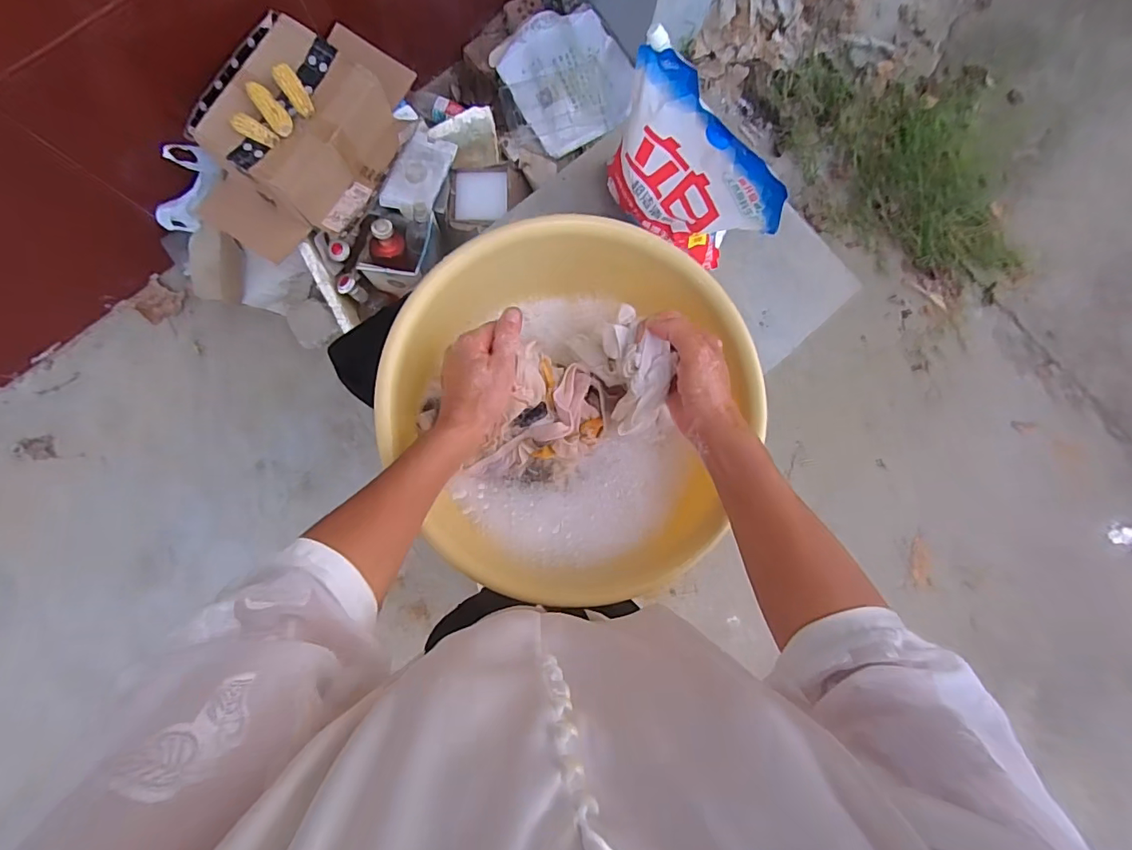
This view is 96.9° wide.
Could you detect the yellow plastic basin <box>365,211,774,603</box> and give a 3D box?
[{"bbox_3d":[0.005,-0.032,0.552,0.370,0.117,0.371,0,83,-2],"label":"yellow plastic basin"}]

